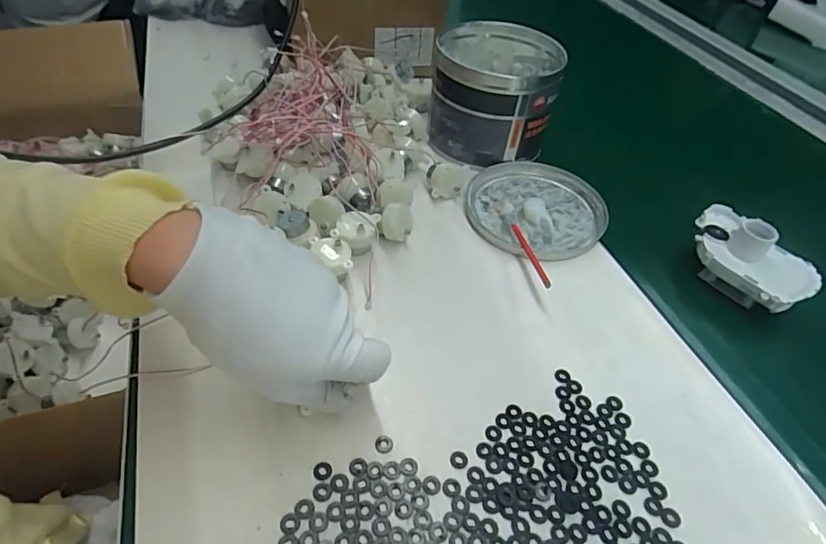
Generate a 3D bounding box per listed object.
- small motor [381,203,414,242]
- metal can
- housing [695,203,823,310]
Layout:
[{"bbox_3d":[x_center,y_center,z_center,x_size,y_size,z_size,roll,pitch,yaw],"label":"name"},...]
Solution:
[{"bbox_3d":[-0.013,-0.041,0.421,0.027,0.030,0.021,4,46,-2],"label":"small motor"},{"bbox_3d":[0.084,-0.186,0.517,0.117,0.104,0.128,3,46,-3],"label":"metal can"},{"bbox_3d":[0.281,-0.012,0.413,0.061,0.055,0.101,-25,53,-26],"label":"housing"}]

